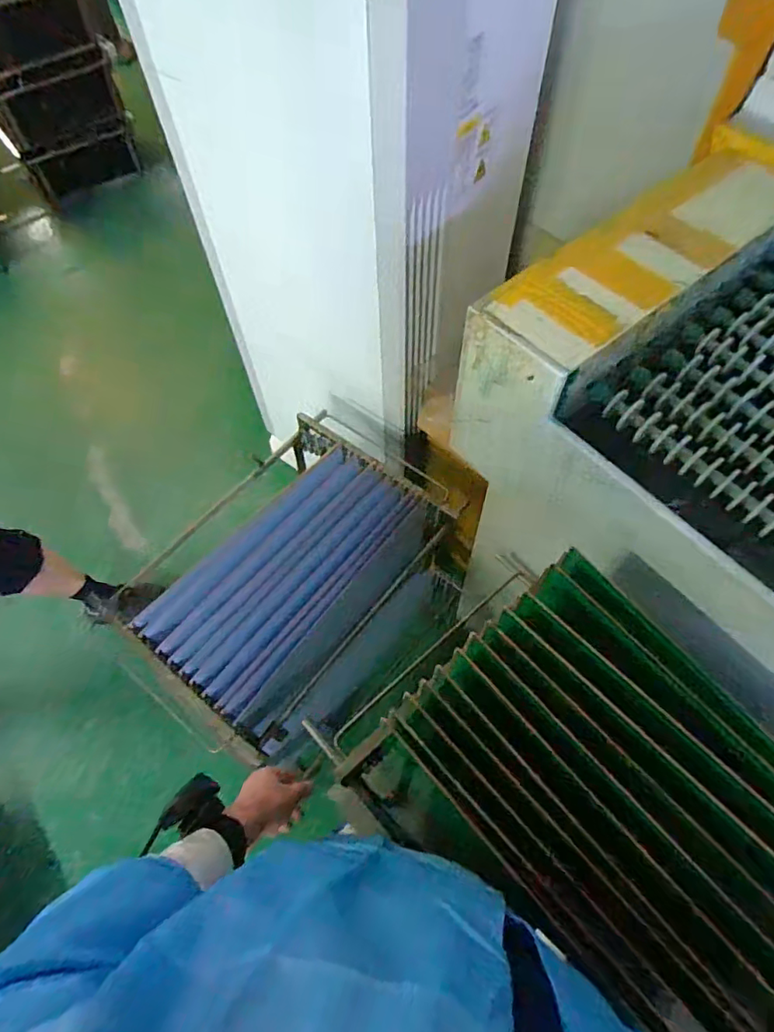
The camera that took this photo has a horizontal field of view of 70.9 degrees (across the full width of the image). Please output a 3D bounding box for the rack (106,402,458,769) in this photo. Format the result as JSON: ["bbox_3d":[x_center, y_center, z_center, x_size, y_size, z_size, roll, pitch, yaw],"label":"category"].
[{"bbox_3d":[-0.178,0.143,1.159,0.420,0.312,0.594,33,67,18],"label":"rack"}]

